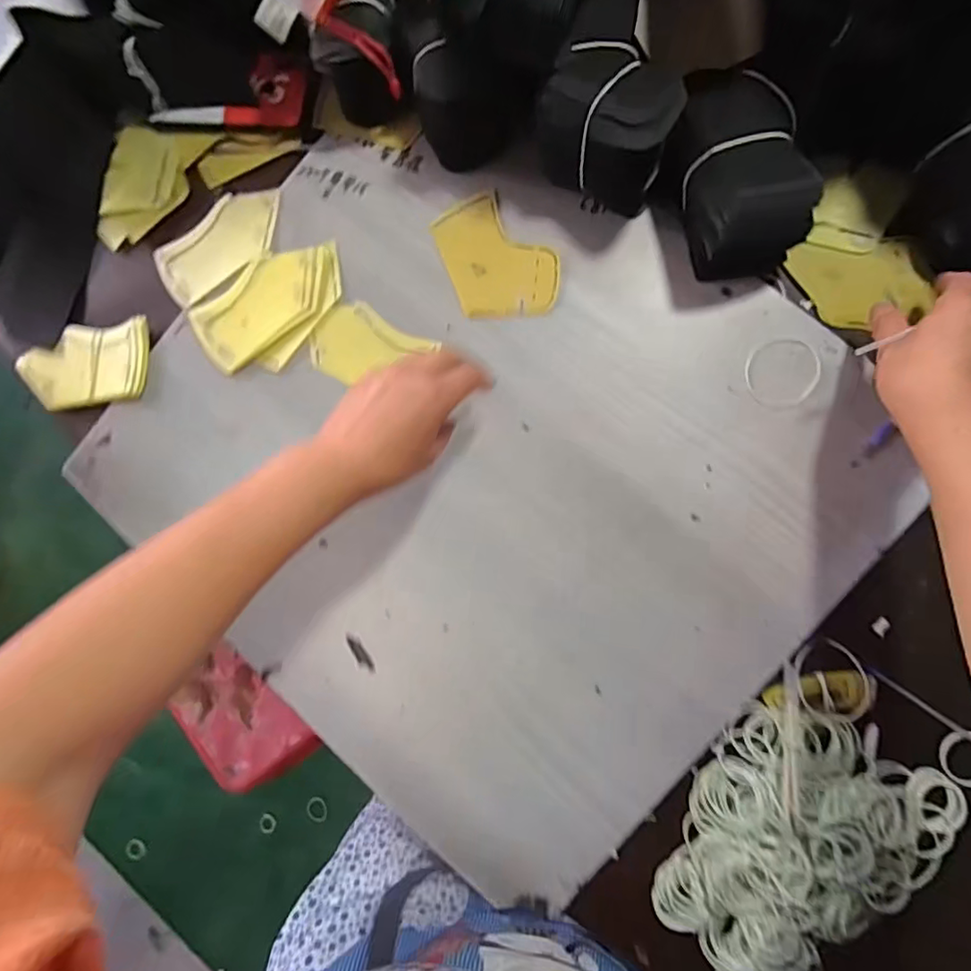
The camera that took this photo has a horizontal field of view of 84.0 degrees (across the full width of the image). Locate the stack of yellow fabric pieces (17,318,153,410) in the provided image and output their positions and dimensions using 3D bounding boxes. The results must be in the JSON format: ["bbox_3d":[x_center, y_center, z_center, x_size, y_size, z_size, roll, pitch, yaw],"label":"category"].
[{"bbox_3d":[-0.410,-0.123,0.553,0.141,0.015,0.086,-2,87,7],"label":"stack of yellow fabric pieces"}]

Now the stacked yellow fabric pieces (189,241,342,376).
[{"bbox_3d":[-0.206,-0.173,0.526,0.155,0.008,0.093,-36,83,4],"label":"stacked yellow fabric pieces"}]

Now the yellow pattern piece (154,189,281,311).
[{"bbox_3d":[-0.265,-0.243,0.540,0.140,0.009,0.078,-31,84,5],"label":"yellow pattern piece"}]

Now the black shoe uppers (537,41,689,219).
[{"bbox_3d":[0.100,-0.296,0.443,0.112,0.102,0.087,28,91,8],"label":"black shoe uppers"}]

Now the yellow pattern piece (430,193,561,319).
[{"bbox_3d":[0.012,-0.211,0.500,0.094,0.004,0.124,-21,84,6],"label":"yellow pattern piece"}]

